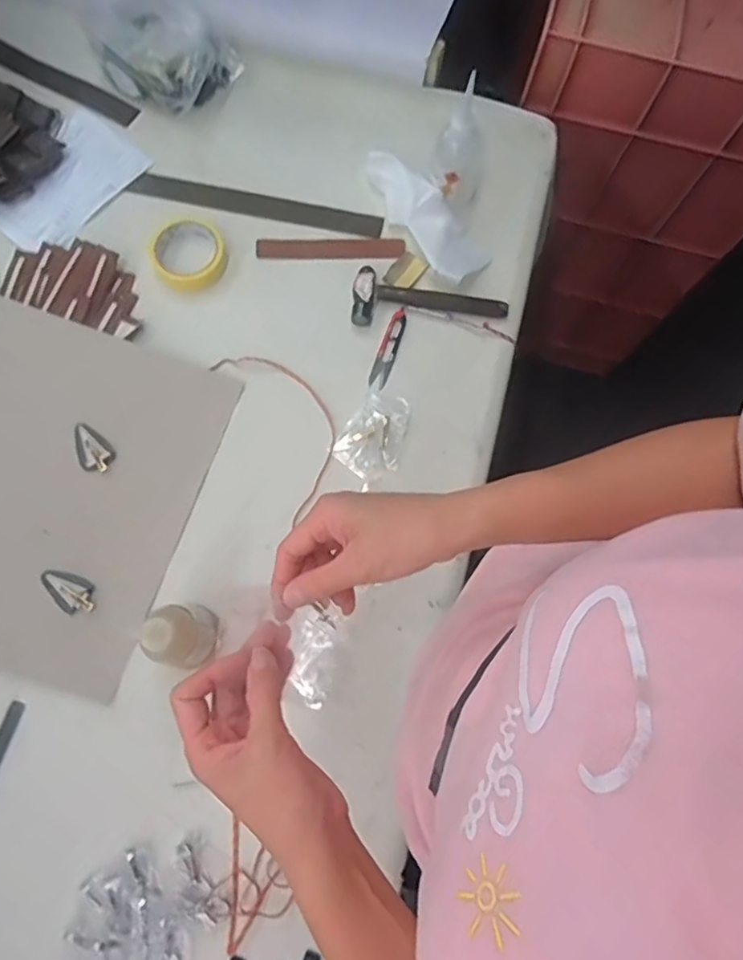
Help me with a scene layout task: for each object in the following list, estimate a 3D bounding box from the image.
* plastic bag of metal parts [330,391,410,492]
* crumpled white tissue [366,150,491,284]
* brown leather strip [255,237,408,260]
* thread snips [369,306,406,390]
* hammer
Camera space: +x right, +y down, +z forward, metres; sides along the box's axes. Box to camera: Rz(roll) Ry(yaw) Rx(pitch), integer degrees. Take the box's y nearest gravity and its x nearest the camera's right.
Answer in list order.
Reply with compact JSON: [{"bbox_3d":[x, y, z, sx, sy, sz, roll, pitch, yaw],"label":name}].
[{"bbox_3d":[0.006,-0.053,0.693,0.074,0.011,0.103,37,77,9],"label":"plastic bag of metal parts"},{"bbox_3d":[0.067,-0.349,0.759,0.075,0.030,0.209,-34,77,-9],"label":"crumpled white tissue"},{"bbox_3d":[-0.053,-0.305,0.774,0.190,0.006,0.035,-1,69,-1],"label":"brown leather strip"},{"bbox_3d":[0.022,-0.165,0.731,0.023,0.004,0.111,17,75,4],"label":"thread snips"},{"bbox_3d":[0.073,-0.226,0.738,0.193,0.019,0.076,5,74,1],"label":"hammer"}]

